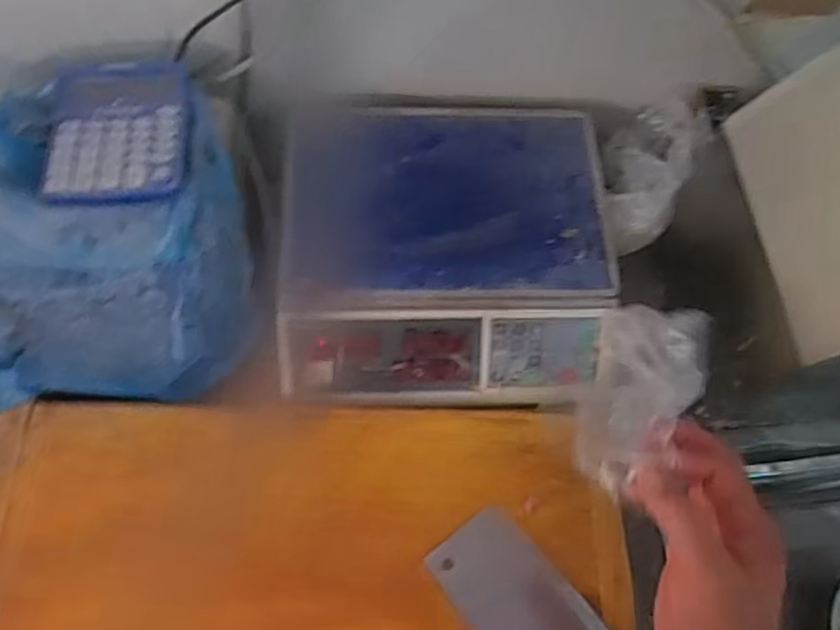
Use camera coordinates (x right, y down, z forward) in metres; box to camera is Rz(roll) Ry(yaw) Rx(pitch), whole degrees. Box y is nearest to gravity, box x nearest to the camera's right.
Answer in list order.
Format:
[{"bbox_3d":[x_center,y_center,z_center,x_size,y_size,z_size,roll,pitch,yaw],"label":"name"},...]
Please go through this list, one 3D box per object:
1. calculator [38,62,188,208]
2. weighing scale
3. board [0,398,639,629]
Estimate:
[{"bbox_3d":[-0.274,-0.170,0.605,0.117,0.011,0.157,-5,66,-6],"label":"calculator"},{"bbox_3d":[0.029,-0.079,0.678,0.328,0.099,0.312,1,65,-3],"label":"weighing scale"},{"bbox_3d":[-0.101,0.261,0.565,0.566,0.047,0.378,1,65,-3],"label":"board"}]

